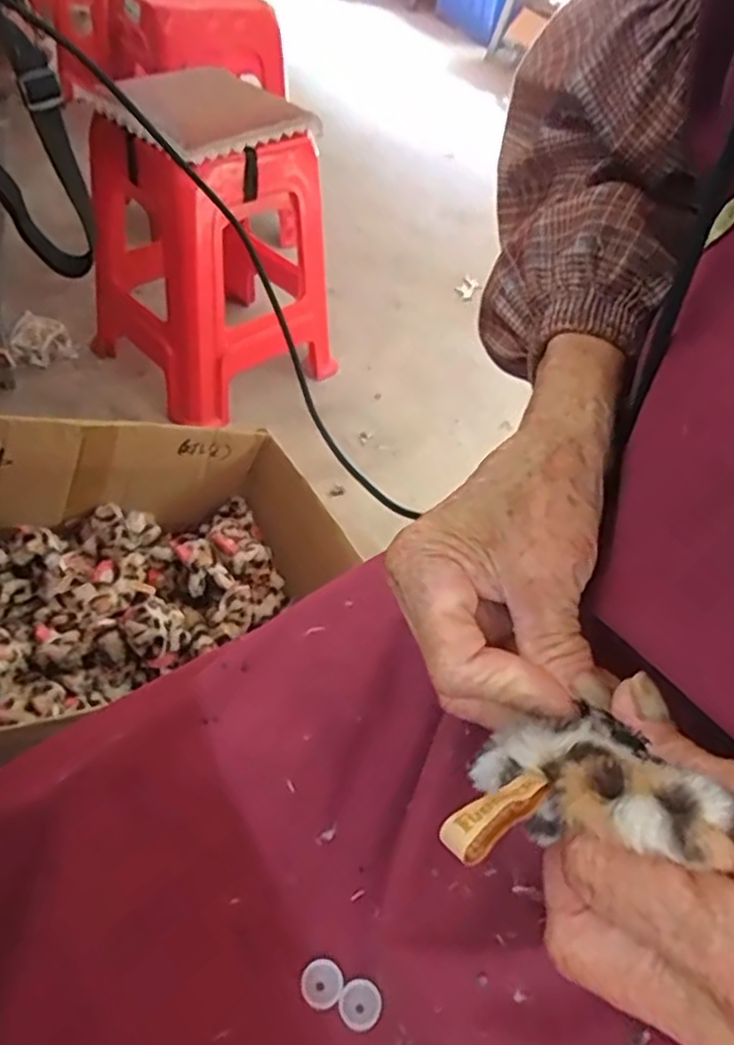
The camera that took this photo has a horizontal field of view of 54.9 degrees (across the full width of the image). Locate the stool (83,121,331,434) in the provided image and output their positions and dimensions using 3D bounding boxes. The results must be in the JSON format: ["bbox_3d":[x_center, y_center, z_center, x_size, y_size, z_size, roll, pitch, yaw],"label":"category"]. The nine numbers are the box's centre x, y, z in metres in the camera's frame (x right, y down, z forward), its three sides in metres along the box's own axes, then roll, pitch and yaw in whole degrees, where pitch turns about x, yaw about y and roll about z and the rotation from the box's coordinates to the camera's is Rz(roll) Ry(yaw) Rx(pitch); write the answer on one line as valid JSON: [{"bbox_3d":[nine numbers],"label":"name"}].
[{"bbox_3d":[-0.314,-0.496,1.329,0.384,0.451,0.359,38,54,25],"label":"stool"}]

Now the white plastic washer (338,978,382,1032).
[{"bbox_3d":[-0.003,0.194,0.284,0.017,0.004,0.017,5,46,-5],"label":"white plastic washer"}]

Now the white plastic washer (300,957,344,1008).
[{"bbox_3d":[-0.019,0.188,0.289,0.016,0.004,0.017,5,46,-5],"label":"white plastic washer"}]

